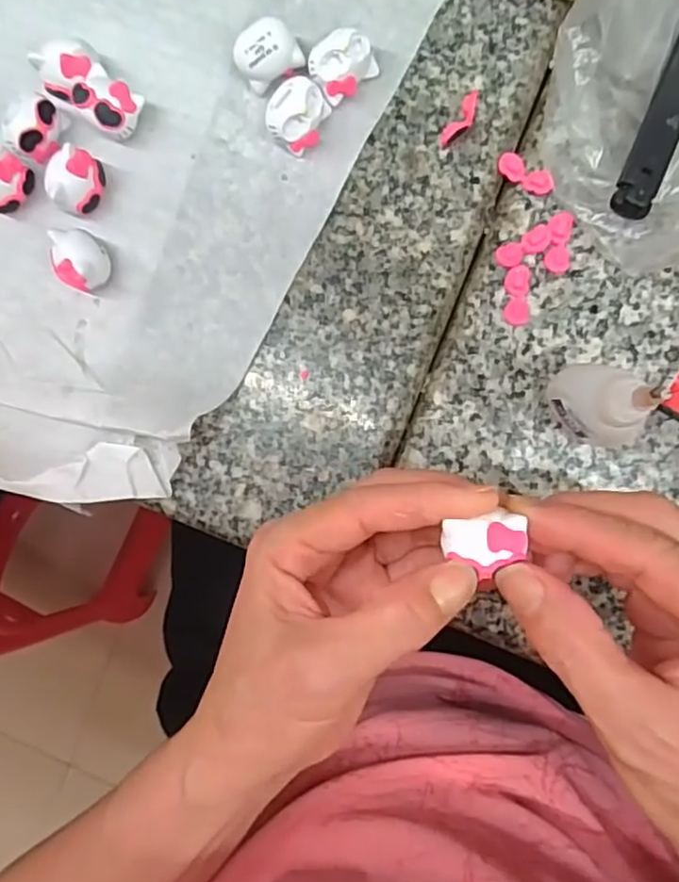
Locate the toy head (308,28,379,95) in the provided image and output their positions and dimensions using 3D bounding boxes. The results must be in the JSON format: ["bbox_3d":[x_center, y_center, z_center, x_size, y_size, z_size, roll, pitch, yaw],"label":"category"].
[{"bbox_3d":[0.002,-0.154,0.271,0.025,0.022,0.019,-33,88,6],"label":"toy head"}]

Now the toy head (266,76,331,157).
[{"bbox_3d":[-0.018,-0.135,0.274,0.021,0.020,0.025,21,94,5],"label":"toy head"}]

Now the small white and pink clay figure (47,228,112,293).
[{"bbox_3d":[-0.110,-0.077,0.282,0.018,0.020,0.024,-3,92,6],"label":"small white and pink clay figure"}]

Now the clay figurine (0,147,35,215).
[{"bbox_3d":[-0.146,-0.113,0.285,0.018,0.019,0.024,42,96,3],"label":"clay figurine"}]

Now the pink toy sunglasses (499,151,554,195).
[{"bbox_3d":[0.078,-0.112,0.274,0.025,0.006,0.011,32,95,4],"label":"pink toy sunglasses"}]

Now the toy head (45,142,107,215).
[{"bbox_3d":[-0.112,-0.111,0.282,0.017,0.020,0.025,37,95,4],"label":"toy head"}]

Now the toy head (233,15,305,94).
[{"bbox_3d":[-0.030,-0.162,0.275,0.026,0.020,0.019,-21,90,6],"label":"toy head"}]

